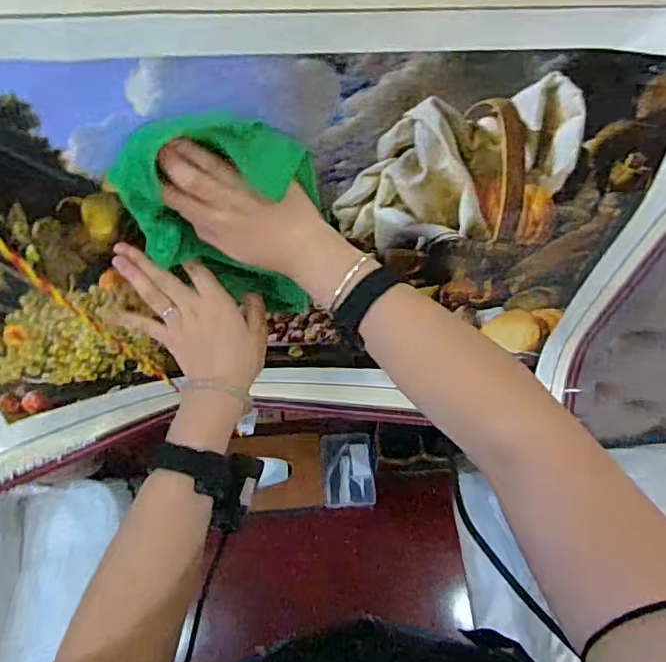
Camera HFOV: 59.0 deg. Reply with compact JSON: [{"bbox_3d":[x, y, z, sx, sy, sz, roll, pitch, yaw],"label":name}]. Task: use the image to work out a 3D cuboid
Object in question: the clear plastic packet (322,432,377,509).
[{"bbox_3d":[0.027,0.249,1.051,0.092,0.012,0.130,-4,81,4],"label":"clear plastic packet"}]

